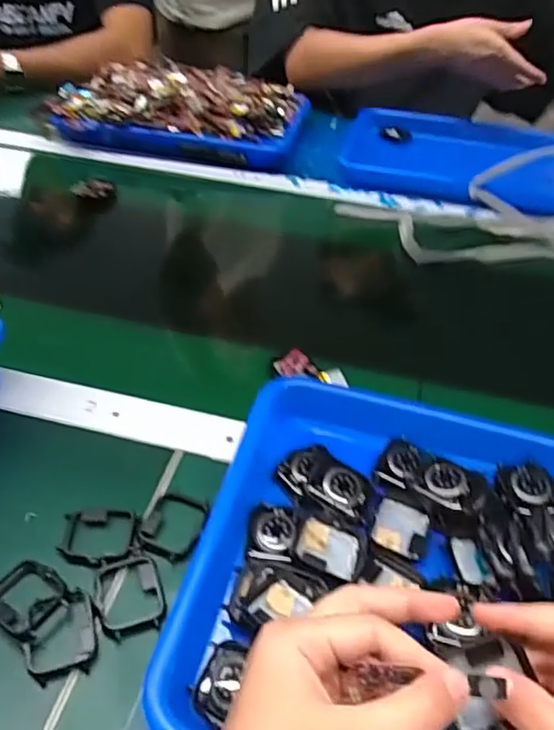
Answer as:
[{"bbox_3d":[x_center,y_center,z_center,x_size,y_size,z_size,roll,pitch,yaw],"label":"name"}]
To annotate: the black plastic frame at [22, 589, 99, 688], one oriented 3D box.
[{"bbox_3d":[-0.120,0.148,0.333,0.037,0.008,0.044,-8,43,-15],"label":"black plastic frame"}]

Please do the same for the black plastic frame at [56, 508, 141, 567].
[{"bbox_3d":[-0.110,0.106,0.375,0.046,0.008,0.041,7,41,2],"label":"black plastic frame"}]

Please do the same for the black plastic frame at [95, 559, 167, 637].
[{"bbox_3d":[-0.086,0.133,0.352,0.036,0.005,0.044,-11,44,-18],"label":"black plastic frame"}]

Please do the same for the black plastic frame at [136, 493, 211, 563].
[{"bbox_3d":[-0.066,0.102,0.384,0.037,0.006,0.046,15,42,10],"label":"black plastic frame"}]

